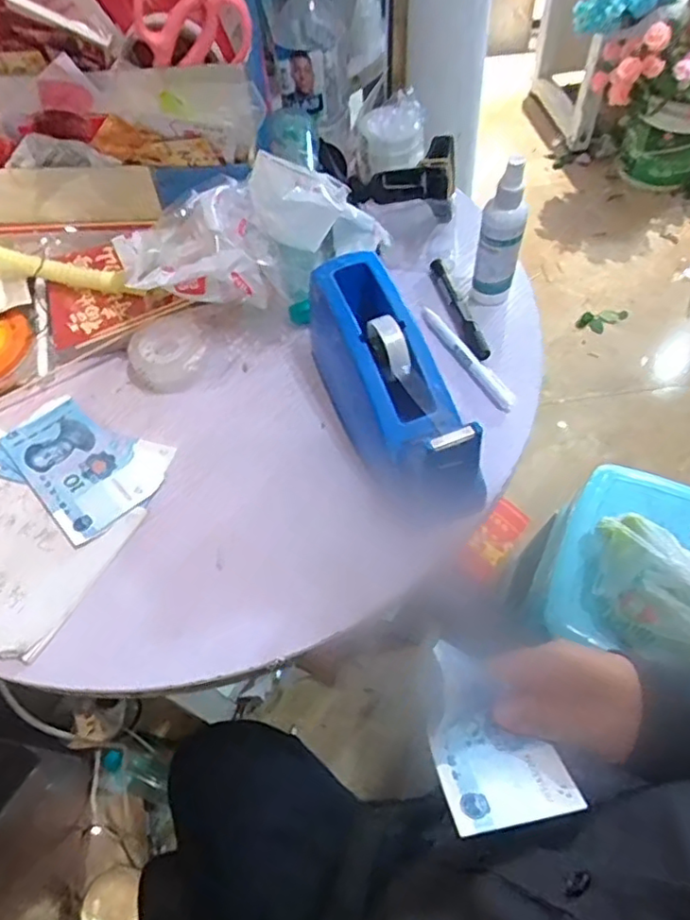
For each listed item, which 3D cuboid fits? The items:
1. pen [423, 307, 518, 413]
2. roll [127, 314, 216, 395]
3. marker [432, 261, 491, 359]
[{"bbox_3d":[0.111,-0.097,0.562,0.020,0.015,0.137,-26,61,-13],"label":"pen"},{"bbox_3d":[-0.162,-0.097,0.561,0.078,0.028,0.075,-13,59,-5],"label":"roll"},{"bbox_3d":[0.108,-0.147,0.581,0.017,0.009,0.130,-13,59,-5],"label":"marker"}]

